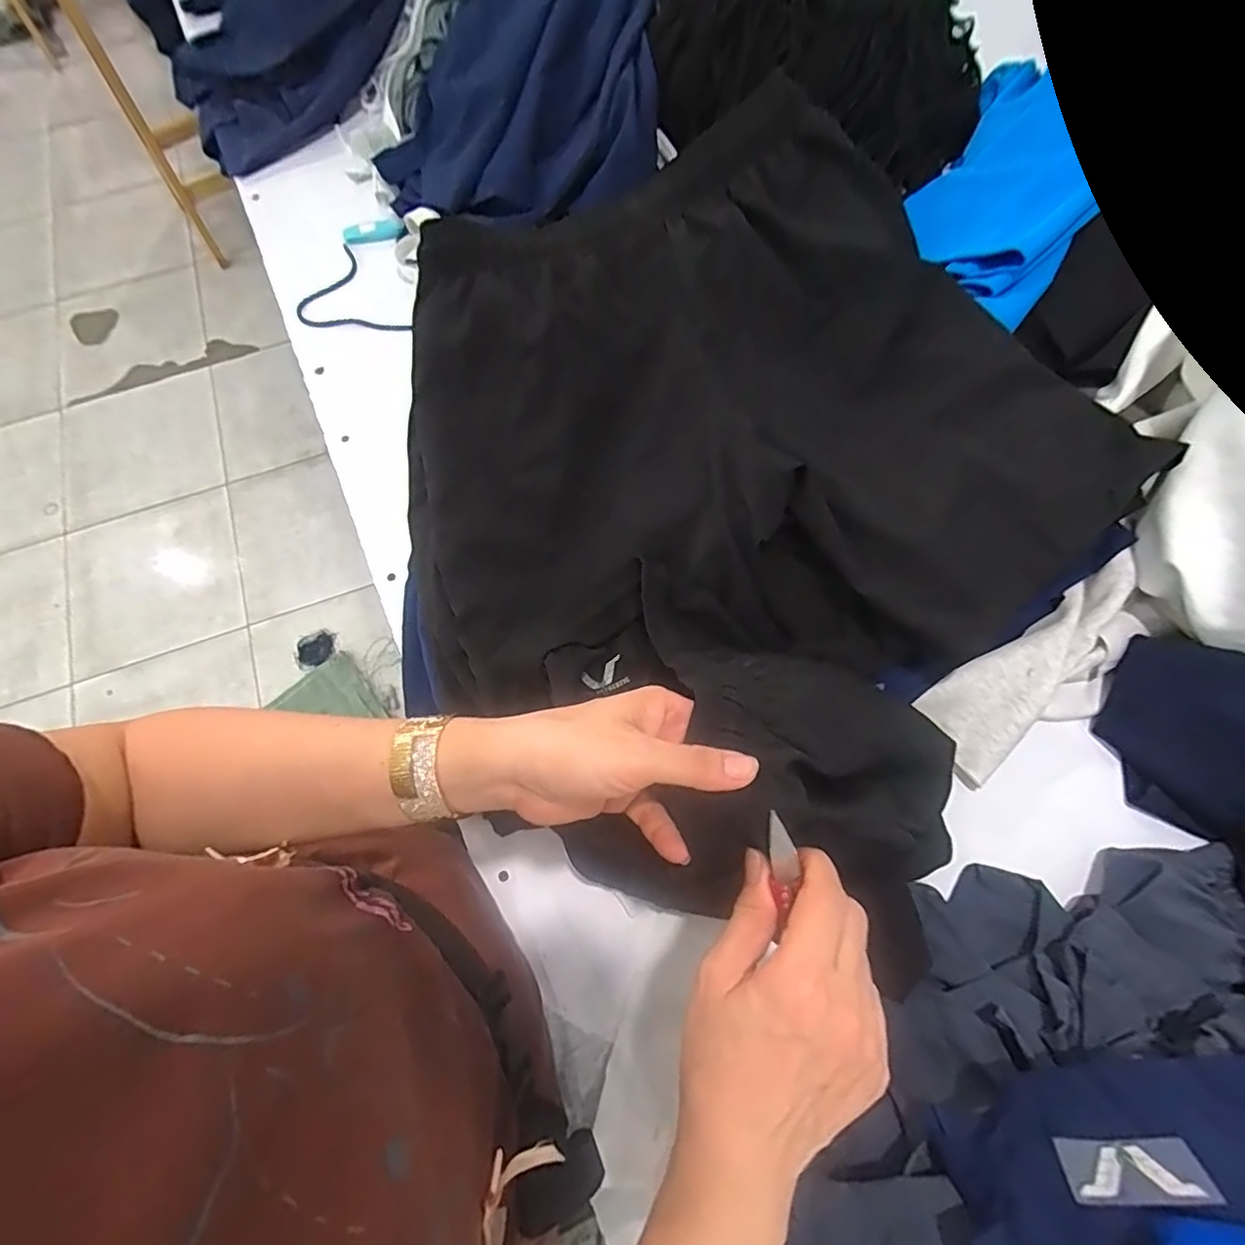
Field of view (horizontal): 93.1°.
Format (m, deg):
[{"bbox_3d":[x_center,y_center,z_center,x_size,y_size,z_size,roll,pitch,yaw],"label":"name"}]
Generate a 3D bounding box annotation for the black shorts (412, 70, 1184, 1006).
[{"bbox_3d":[0.100,-0.089,0.438,0.505,0.161,0.550,-1,71,2],"label":"black shorts"}]

